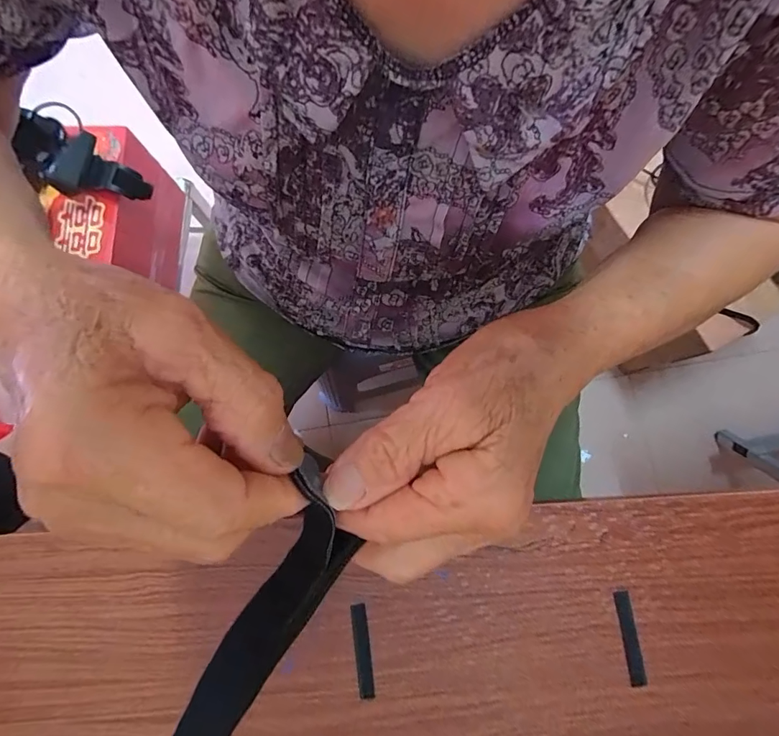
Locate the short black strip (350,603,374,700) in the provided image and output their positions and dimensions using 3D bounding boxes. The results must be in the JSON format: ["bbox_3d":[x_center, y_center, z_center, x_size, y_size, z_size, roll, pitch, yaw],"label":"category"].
[{"bbox_3d":[-0.017,0.180,0.263,0.009,0.004,0.055,-7,80,0],"label":"short black strip"}]

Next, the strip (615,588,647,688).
[{"bbox_3d":[0.151,0.169,0.260,0.009,0.004,0.054,-7,80,0],"label":"strip"}]

